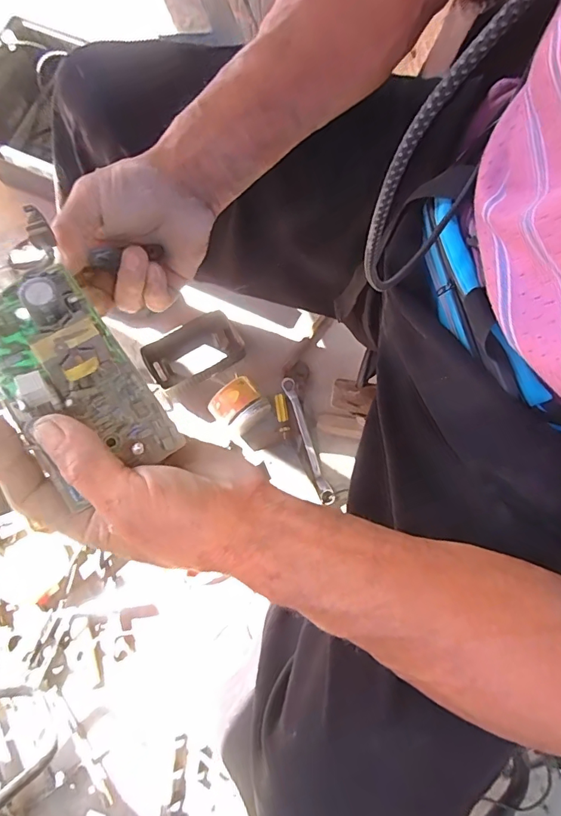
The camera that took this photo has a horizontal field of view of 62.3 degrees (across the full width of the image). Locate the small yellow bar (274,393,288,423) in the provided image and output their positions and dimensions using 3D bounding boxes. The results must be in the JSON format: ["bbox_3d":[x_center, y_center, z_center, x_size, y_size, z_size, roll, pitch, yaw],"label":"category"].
[{"bbox_3d":[0.000,-0.001,0.802,0.019,0.011,0.048,-10,79,-3],"label":"small yellow bar"}]

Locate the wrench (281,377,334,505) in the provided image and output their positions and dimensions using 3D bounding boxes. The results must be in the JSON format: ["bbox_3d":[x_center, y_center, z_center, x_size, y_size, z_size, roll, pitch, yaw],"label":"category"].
[{"bbox_3d":[0.046,0.054,0.793,0.022,0.019,0.221,-19,79,-4],"label":"wrench"}]

